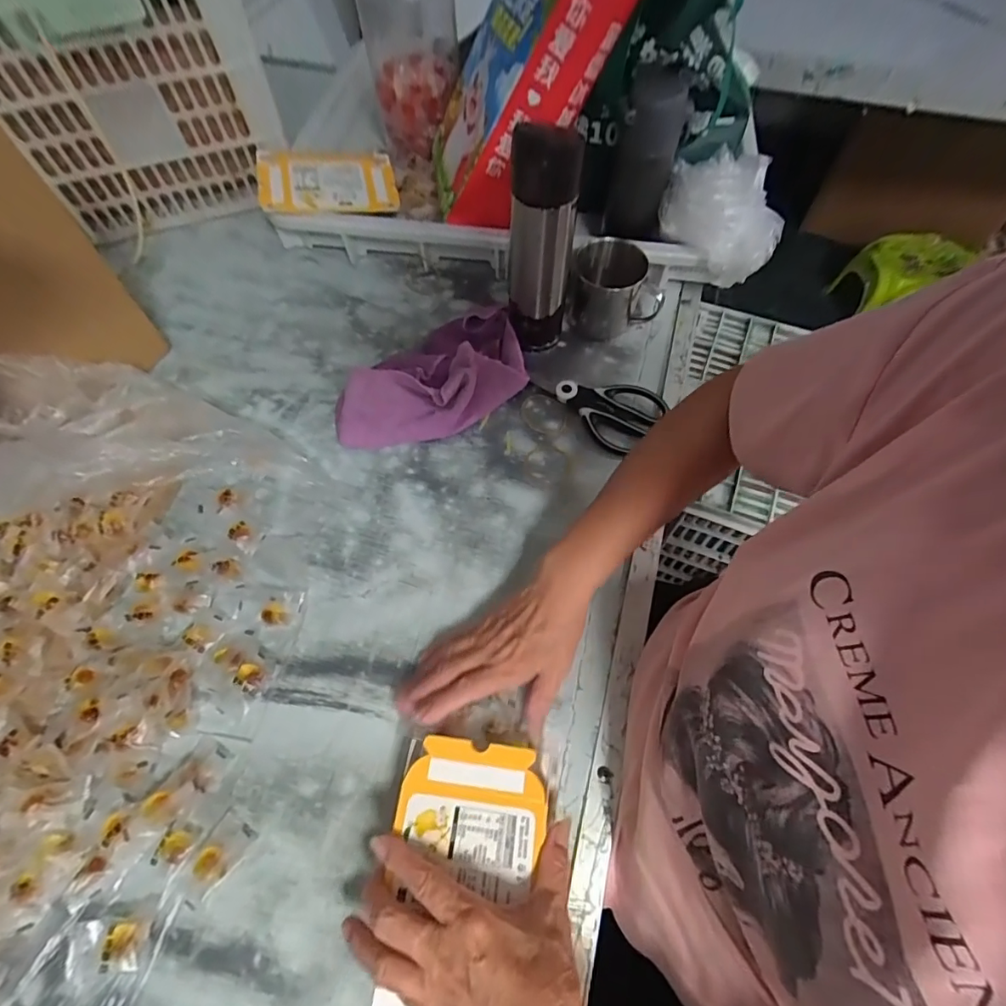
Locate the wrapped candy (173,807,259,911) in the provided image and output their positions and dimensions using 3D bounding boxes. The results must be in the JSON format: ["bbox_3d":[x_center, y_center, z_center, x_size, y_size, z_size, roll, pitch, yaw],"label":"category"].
[{"bbox_3d":[-0.211,0.261,0.362,0.032,0.012,0.058,27,65,13],"label":"wrapped candy"}]

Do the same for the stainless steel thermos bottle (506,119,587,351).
[{"bbox_3d":[0.039,-0.260,0.507,0.062,0.213,0.056,7,62,3],"label":"stainless steel thermos bottle"}]

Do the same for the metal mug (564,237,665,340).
[{"bbox_3d":[0.131,-0.253,0.590,0.108,0.073,0.096,11,62,5],"label":"metal mug"}]

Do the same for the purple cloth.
[{"bbox_3d":[-0.078,-0.138,0.560,0.240,0.039,0.139,-35,68,-18],"label":"purple cloth"}]

